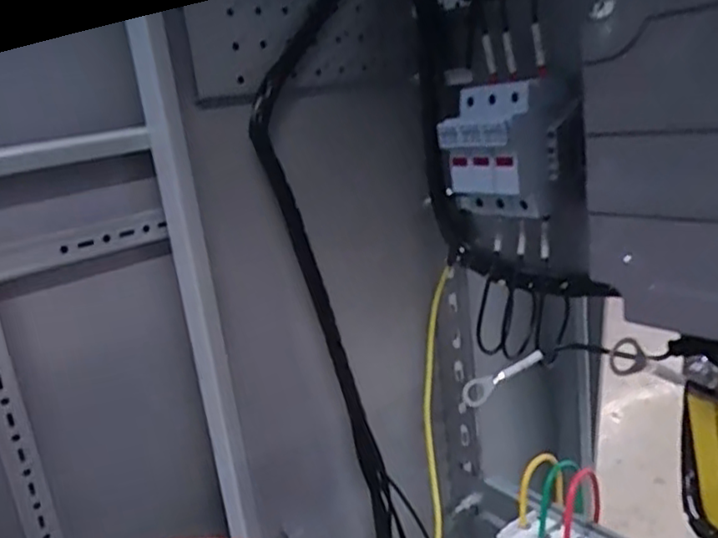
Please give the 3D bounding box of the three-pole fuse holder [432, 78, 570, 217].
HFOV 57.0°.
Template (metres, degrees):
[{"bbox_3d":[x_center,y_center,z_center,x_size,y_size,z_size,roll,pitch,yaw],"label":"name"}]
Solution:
[{"bbox_3d":[0.084,-0.068,0.395,0.045,0.077,0.066,-19,18,-36],"label":"three-pole fuse holder"}]

